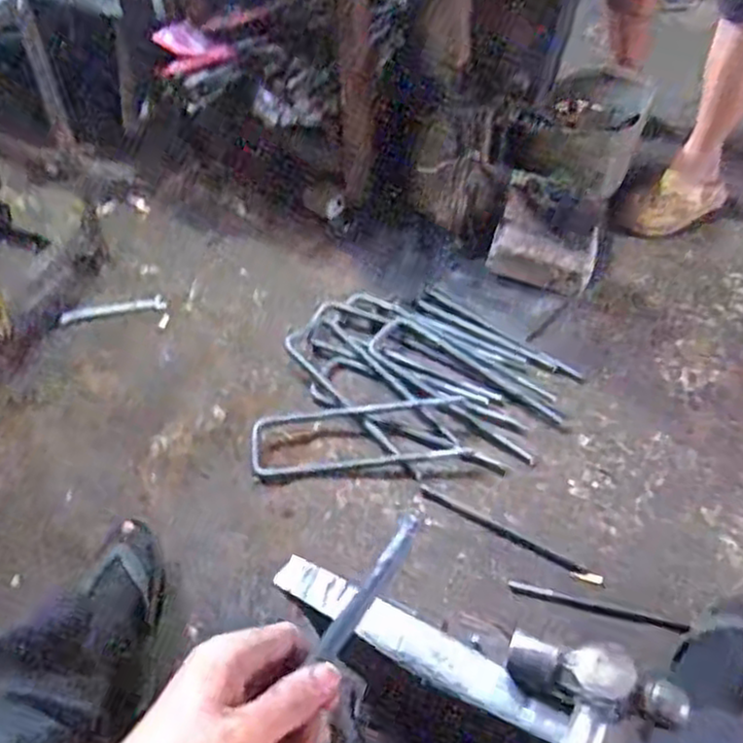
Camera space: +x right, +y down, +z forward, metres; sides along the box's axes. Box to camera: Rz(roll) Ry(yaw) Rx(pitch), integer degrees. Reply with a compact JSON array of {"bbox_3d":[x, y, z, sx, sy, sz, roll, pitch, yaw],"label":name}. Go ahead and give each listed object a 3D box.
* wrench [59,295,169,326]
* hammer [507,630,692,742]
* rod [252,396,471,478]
[{"bbox_3d":[-0.510,-0.123,1.448,0.197,0.008,0.040,-10,57,-15],"label":"wrench"},{"bbox_3d":[0.129,0.311,0.534,0.128,0.054,0.241,22,51,18],"label":"hammer"},{"bbox_3d":[-0.020,0.108,1.226,0.356,0.023,0.122,-6,50,-4],"label":"rod"}]

